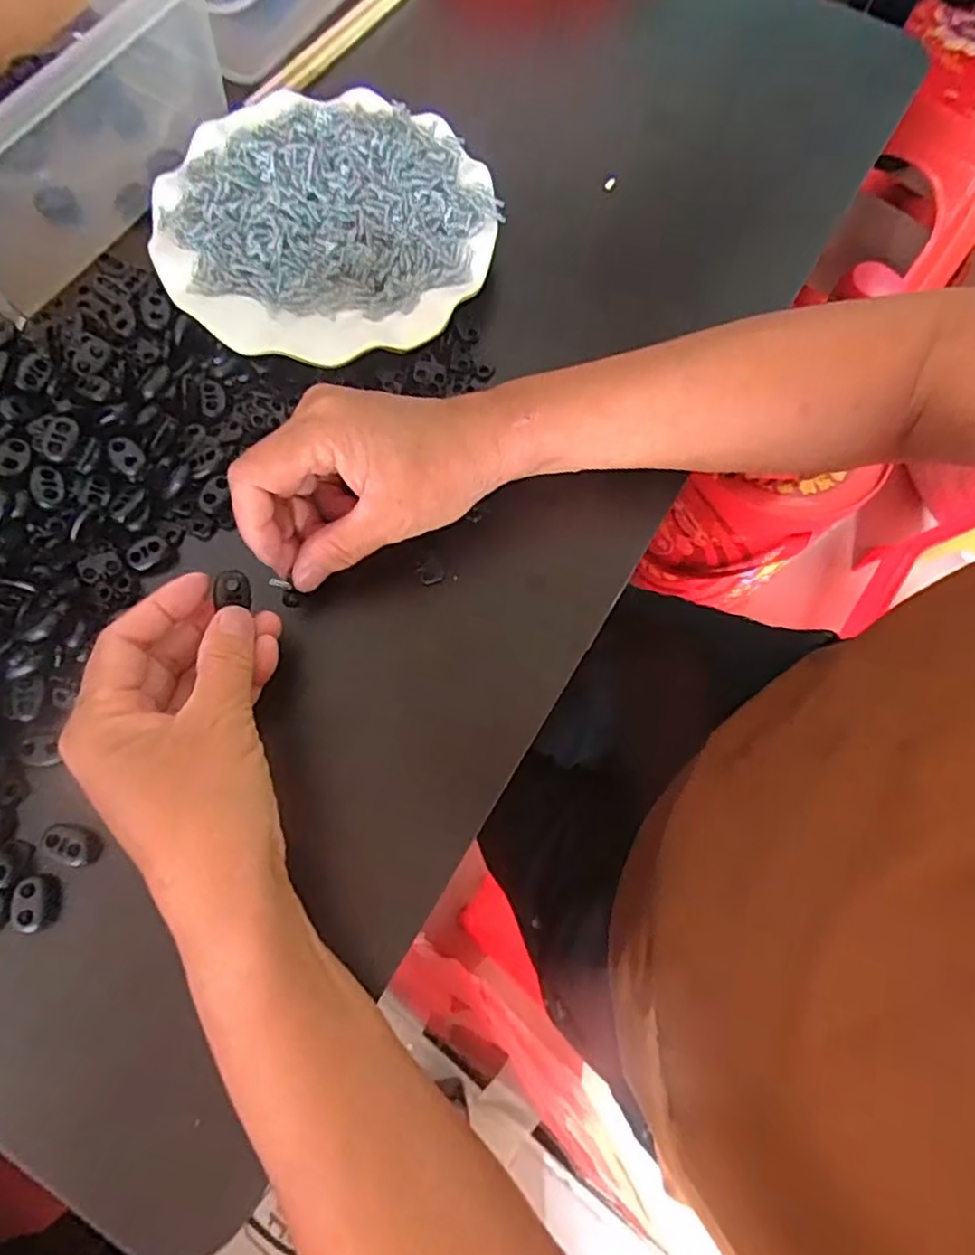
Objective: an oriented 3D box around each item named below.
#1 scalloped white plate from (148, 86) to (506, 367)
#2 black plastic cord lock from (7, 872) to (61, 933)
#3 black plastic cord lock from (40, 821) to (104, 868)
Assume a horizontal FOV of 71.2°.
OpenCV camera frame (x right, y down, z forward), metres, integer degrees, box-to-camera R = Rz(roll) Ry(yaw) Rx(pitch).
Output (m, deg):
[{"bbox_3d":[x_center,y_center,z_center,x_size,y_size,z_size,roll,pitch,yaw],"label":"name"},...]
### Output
[{"bbox_3d":[-0.088,-0.225,0.376,0.180,0.018,0.177,1,72,-2],"label":"scalloped white plate"},{"bbox_3d":[-0.189,0.115,0.283,0.014,0.010,0.022,1,72,-2],"label":"black plastic cord lock"},{"bbox_3d":[-0.177,0.092,0.291,0.022,0.008,0.016,16,72,3],"label":"black plastic cord lock"}]

